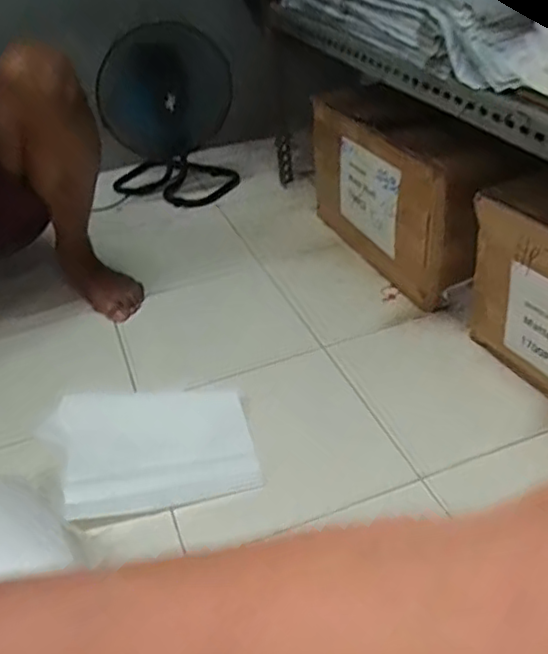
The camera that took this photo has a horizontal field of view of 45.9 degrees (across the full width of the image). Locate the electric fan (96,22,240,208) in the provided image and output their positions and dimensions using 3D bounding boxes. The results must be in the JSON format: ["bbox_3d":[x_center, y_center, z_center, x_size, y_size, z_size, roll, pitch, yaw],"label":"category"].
[{"bbox_3d":[-0.248,-0.500,1.522,0.283,0.348,0.166,-3,36,5],"label":"electric fan"}]

